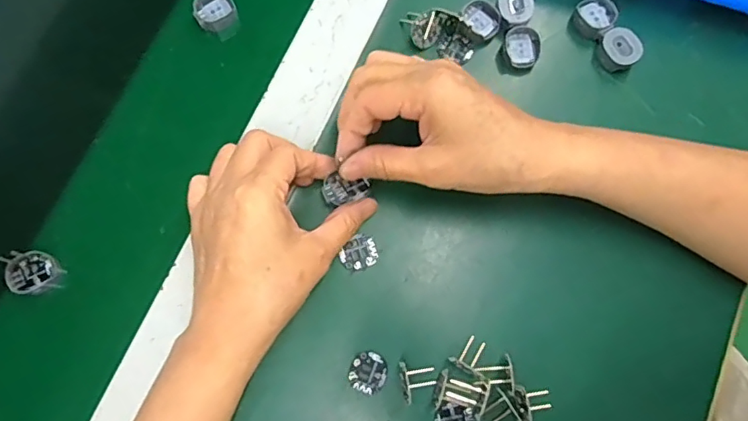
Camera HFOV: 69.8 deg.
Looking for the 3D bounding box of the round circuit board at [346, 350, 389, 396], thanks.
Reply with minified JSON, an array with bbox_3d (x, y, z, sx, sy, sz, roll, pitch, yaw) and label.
[{"bbox_3d":[-0.004,0.100,0.332,0.025,0.004,0.025,0,76,0],"label":"round circuit board"}]

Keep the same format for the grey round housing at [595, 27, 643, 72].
[{"bbox_3d":[0.173,-0.113,0.379,0.024,0.018,0.027,-35,79,-8],"label":"grey round housing"}]

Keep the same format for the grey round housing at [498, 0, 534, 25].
[{"bbox_3d":[0.101,-0.145,0.384,0.025,0.015,0.026,0,76,0],"label":"grey round housing"}]

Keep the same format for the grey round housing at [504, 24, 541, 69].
[{"bbox_3d":[0.106,-0.115,0.383,0.023,0.016,0.029,-18,77,-4],"label":"grey round housing"}]

